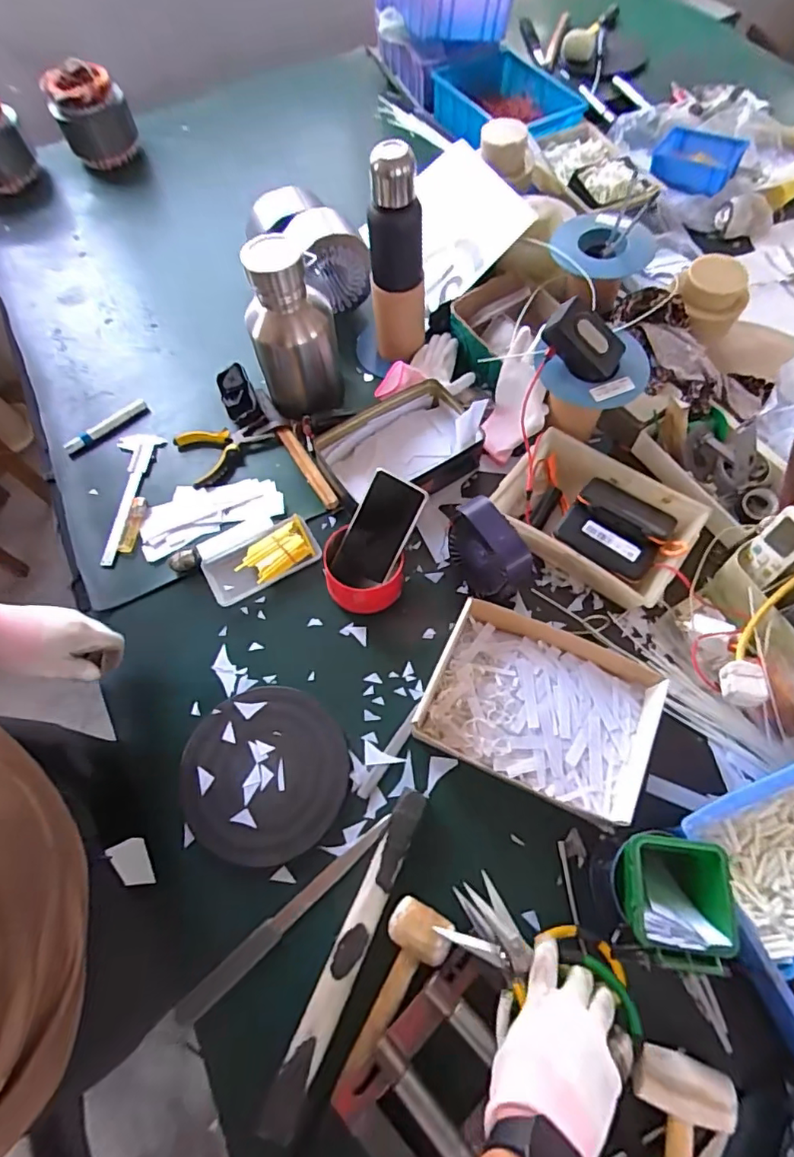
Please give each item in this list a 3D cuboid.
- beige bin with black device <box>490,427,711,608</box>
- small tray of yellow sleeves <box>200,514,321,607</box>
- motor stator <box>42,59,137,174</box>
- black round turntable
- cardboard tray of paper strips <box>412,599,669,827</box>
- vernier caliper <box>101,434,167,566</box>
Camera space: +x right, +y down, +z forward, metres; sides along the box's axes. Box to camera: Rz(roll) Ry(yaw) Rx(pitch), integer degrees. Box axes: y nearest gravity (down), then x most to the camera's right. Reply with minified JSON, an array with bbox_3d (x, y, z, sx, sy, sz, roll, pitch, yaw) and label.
[{"bbox_3d":[0.265,-0.081,0.746,0.245,0.063,0.186,35,71,17],"label":"beige bin with black device"},{"bbox_3d":[-0.188,-0.025,0.755,0.153,0.019,0.075,-26,67,-10],"label":"small tray of yellow sleeves"},{"bbox_3d":[-0.623,-0.948,1.128,0.136,0.134,0.148,-33,68,-12],"label":"motor stator"},{"bbox_3d":[-0.154,0.227,0.643,0.188,0.015,0.190,-1,65,2],"label":"black round turntable"},{"bbox_3d":[0.167,0.151,0.636,0.246,0.063,0.177,22,68,12],"label":"cardboard tray of paper strips"},{"bbox_3d":[-0.416,-0.126,0.816,0.068,0.008,0.225,7,66,6],"label":"vernier caliper"}]

